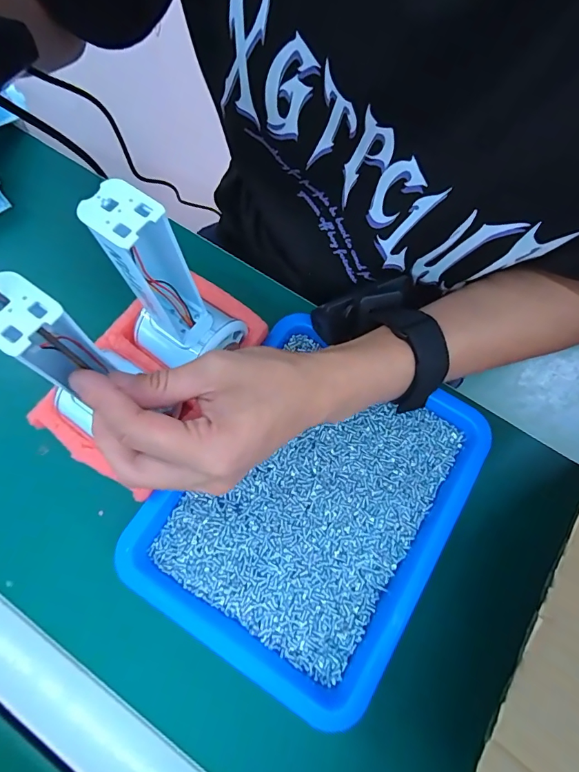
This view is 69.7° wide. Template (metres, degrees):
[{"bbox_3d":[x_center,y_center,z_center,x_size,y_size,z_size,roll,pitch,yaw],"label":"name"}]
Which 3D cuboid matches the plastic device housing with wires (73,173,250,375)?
[{"bbox_3d":[-0.064,-0.050,0.223,0.058,0.113,0.042,26,72,5],"label":"plastic device housing with wires"}]

